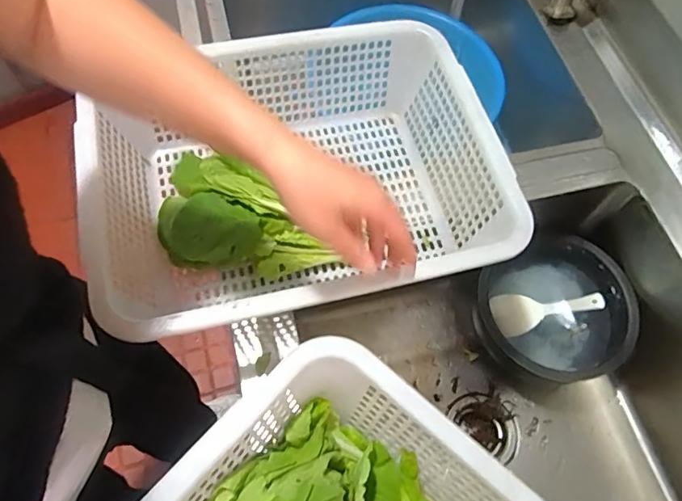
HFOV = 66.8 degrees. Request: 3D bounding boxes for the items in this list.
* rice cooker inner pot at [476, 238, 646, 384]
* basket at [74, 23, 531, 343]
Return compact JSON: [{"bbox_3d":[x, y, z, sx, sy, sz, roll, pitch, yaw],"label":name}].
[{"bbox_3d":[0.317,0.100,0.798,0.215,0.113,0.205,1,64,-2],"label":"rice cooker inner pot"},{"bbox_3d":[-0.049,-0.077,0.600,0.435,0.130,0.330,-12,65,-9],"label":"basket"}]

